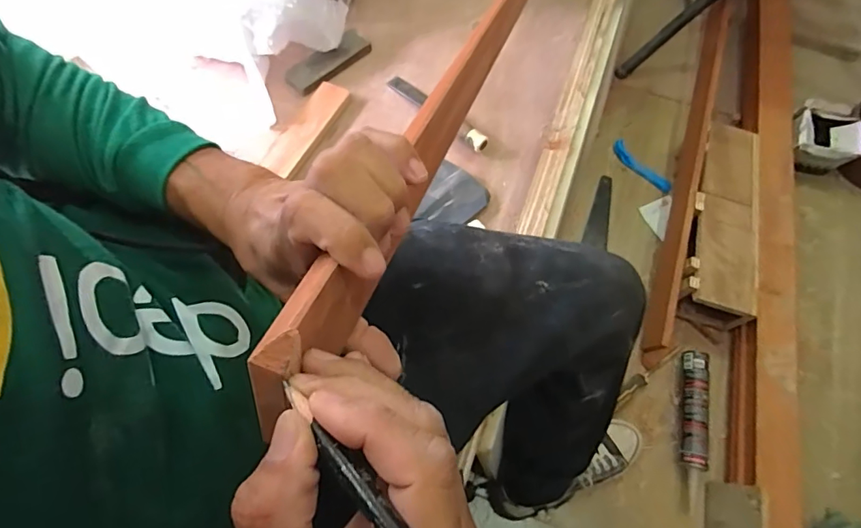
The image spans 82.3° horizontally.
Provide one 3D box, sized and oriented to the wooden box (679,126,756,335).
[{"bbox_3d":[0.590,-0.089,1.026,0.122,0.104,0.429,13,66,6],"label":"wooden box"}]

